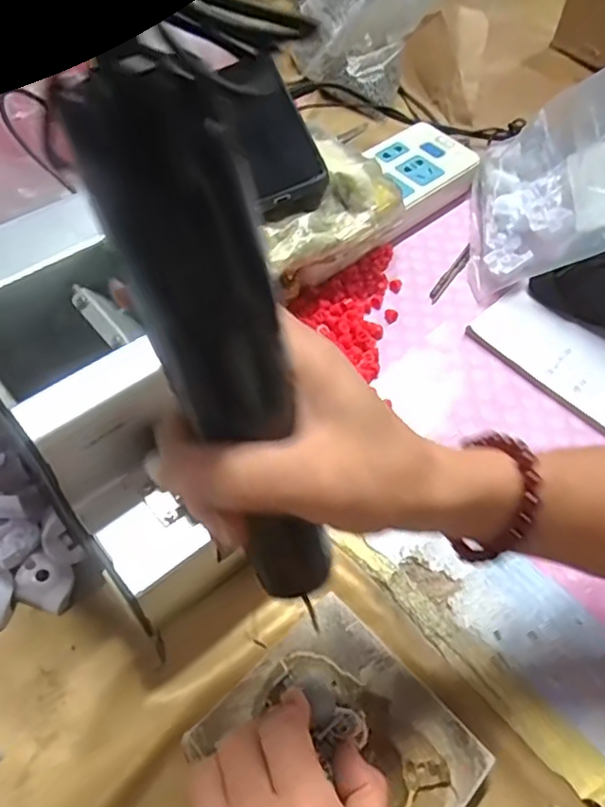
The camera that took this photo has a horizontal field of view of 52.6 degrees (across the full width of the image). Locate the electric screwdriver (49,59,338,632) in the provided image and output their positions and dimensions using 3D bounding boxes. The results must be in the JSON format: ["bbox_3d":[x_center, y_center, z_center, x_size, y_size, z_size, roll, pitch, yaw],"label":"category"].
[{"bbox_3d":[-0.017,0.003,0.193,0.027,0.199,0.033,27,56,34],"label":"electric screwdriver"}]

